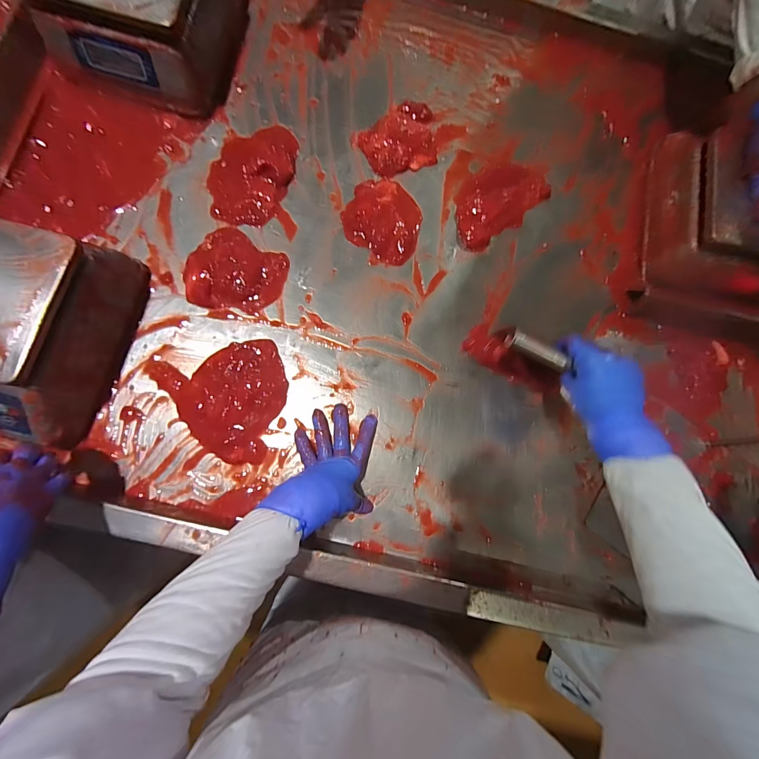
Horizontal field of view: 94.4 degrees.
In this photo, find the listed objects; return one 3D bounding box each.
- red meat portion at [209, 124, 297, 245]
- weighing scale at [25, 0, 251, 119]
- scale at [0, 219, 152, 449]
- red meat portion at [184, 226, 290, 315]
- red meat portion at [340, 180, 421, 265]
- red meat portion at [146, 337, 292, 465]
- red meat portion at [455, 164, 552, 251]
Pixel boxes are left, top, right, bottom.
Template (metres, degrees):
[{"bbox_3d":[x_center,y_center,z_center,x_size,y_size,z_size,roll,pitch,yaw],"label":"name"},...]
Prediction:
[{"bbox_3d":[-0.210,-0.337,0.580,0.140,0.022,0.186,0,82,-5],"label":"red meat portion"},{"bbox_3d":[-0.364,-0.574,0.537,0.232,0.134,0.232,15,81,-3],"label":"weighing scale"},{"bbox_3d":[-0.487,-0.069,0.454,0.231,0.133,0.271,14,81,-3],"label":"scale"},{"bbox_3d":[-0.228,-0.166,0.554,0.145,0.014,0.132,1,82,-5],"label":"red meat portion"},{"bbox_3d":[0.006,-0.269,0.591,0.127,0.022,0.146,11,81,-4],"label":"red meat portion"},{"bbox_3d":[-0.225,0.038,0.517,0.179,0.017,0.175,-17,84,-7],"label":"red meat portion"},{"bbox_3d":[0.209,-0.315,0.616,0.196,0.019,0.115,-31,86,-9],"label":"red meat portion"}]

